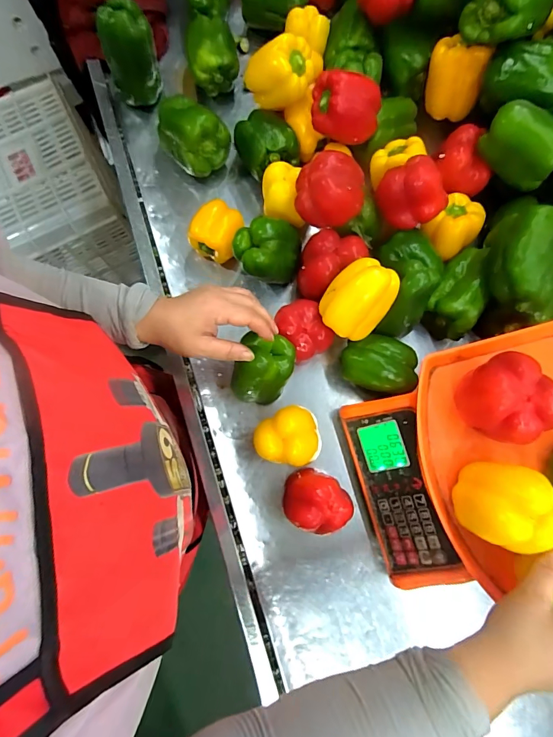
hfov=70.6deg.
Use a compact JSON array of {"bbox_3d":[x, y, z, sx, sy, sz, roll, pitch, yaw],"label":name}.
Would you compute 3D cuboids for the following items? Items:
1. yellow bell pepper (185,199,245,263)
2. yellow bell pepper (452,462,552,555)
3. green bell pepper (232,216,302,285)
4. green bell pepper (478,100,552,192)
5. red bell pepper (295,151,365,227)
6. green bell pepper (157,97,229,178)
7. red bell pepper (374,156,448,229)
[{"bbox_3d":[-0.083,-0.190,0.566,0.085,0.057,0.085,0,78,1],"label":"yellow bell pepper"},{"bbox_3d":[0.218,0.131,0.380,0.071,0.086,0.072,0,81,0],"label":"yellow bell pepper"},{"bbox_3d":[-0.011,-0.160,0.541,0.093,0.080,0.075,-2,78,0],"label":"green bell pepper"},{"bbox_3d":[0.316,-0.287,0.497,0.102,0.058,0.063,36,83,6],"label":"green bell pepper"},{"bbox_3d":[0.069,-0.231,0.508,0.086,0.073,0.079,6,81,1],"label":"red bell pepper"},{"bbox_3d":[-0.131,-0.357,0.591,0.075,0.070,0.102,-44,83,-6],"label":"green bell pepper"},{"bbox_3d":[0.175,-0.222,0.512,0.069,0.065,0.075,0,81,0],"label":"red bell pepper"}]

